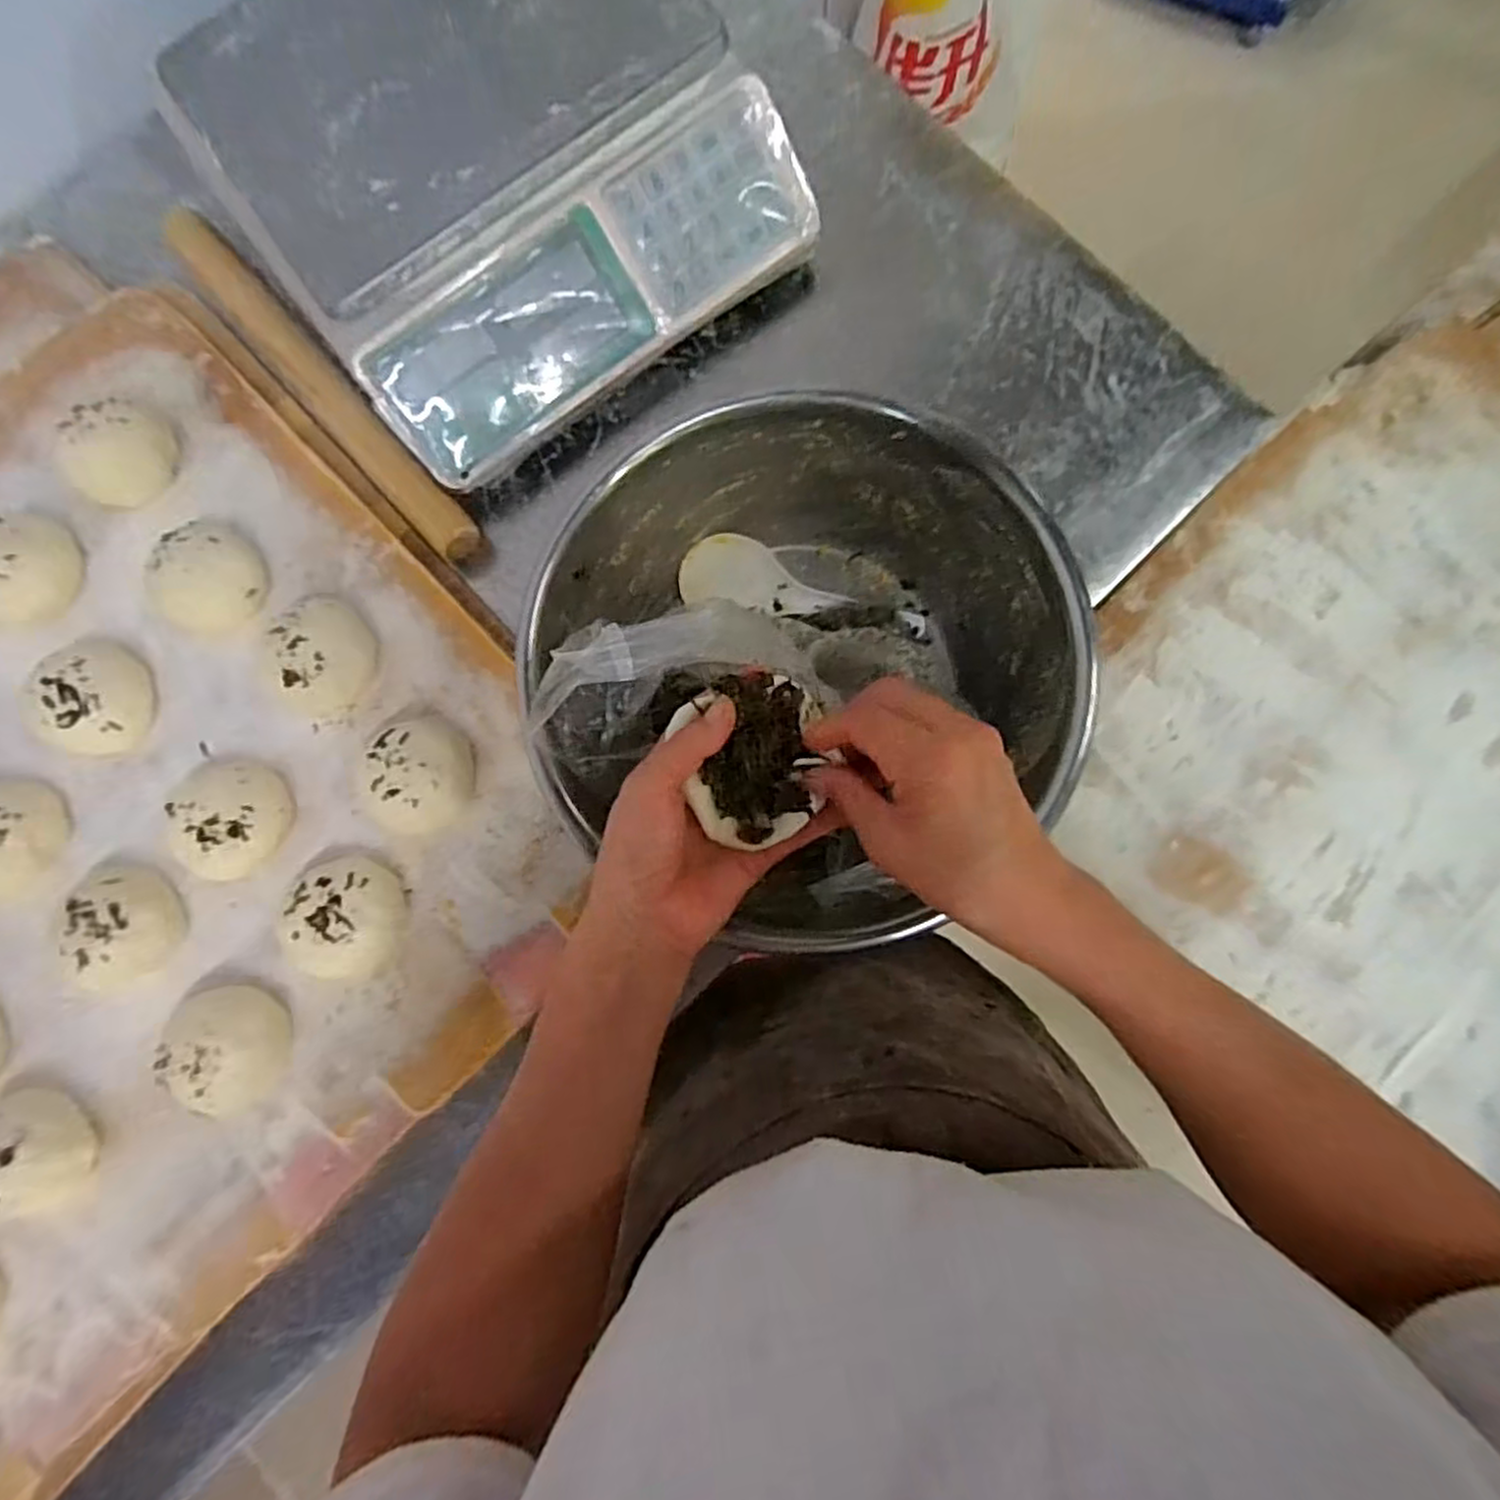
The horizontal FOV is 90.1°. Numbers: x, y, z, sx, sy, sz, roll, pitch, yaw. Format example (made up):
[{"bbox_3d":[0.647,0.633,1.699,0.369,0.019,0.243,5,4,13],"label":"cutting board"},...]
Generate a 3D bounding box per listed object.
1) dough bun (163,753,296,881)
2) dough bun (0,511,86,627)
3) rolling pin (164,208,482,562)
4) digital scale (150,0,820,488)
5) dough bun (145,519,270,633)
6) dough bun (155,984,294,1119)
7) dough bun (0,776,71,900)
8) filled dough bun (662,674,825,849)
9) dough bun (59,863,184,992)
[{"bbox_3d":[-0.343,0.044,0.483,0.080,0.038,0.076,2,82,0],"label":"dough bun"},{"bbox_3d":[-0.486,-0.121,0.503,0.061,0.038,0.078,16,82,2],"label":"dough bun"},{"bbox_3d":[-0.315,-0.268,0.540,0.036,0.035,0.333,-41,84,-6],"label":"rolling pin"},{"bbox_3d":[-0.173,-0.401,0.506,0.320,0.091,0.311,-37,84,-5],"label":"digital scale"},{"bbox_3d":[-0.359,-0.113,0.497,0.064,0.033,0.070,0,82,0],"label":"dough bun"},{"bbox_3d":[-0.326,0.186,0.465,0.060,0.040,0.075,-20,82,-3],"label":"dough bun"},{"bbox_3d":[-0.489,0.055,0.477,0.072,0.039,0.075,2,82,0],"label":"dough bun"},{"bbox_3d":[0.002,0.004,0.365,0.069,0.033,0.078,-16,82,-2],"label":"filled dough bun"},{"bbox_3d":[-0.399,0.109,0.467,0.065,0.038,0.077,-5,82,-1],"label":"dough bun"}]

